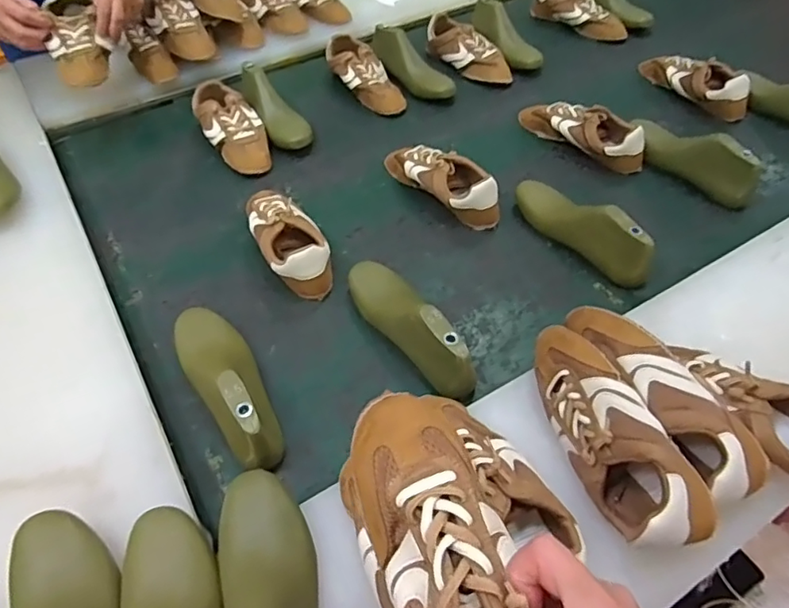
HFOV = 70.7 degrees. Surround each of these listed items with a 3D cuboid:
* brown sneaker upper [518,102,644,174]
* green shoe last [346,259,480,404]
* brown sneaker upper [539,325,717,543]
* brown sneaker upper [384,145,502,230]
[{"bbox_3d":[0.307,-0.285,0.929,0.225,0.072,0.080,31,58,24],"label":"brown sneaker upper"},{"bbox_3d":[0.017,0.011,0.664,0.071,0.069,0.231,-26,55,-18],"label":"green shoe last"},{"bbox_3d":[0.198,0.112,0.515,0.069,0.077,0.217,-16,52,-11],"label":"brown sneaker upper"},{"bbox_3d":[0.068,-0.194,0.853,0.076,0.070,0.223,-35,58,-24],"label":"brown sneaker upper"}]

